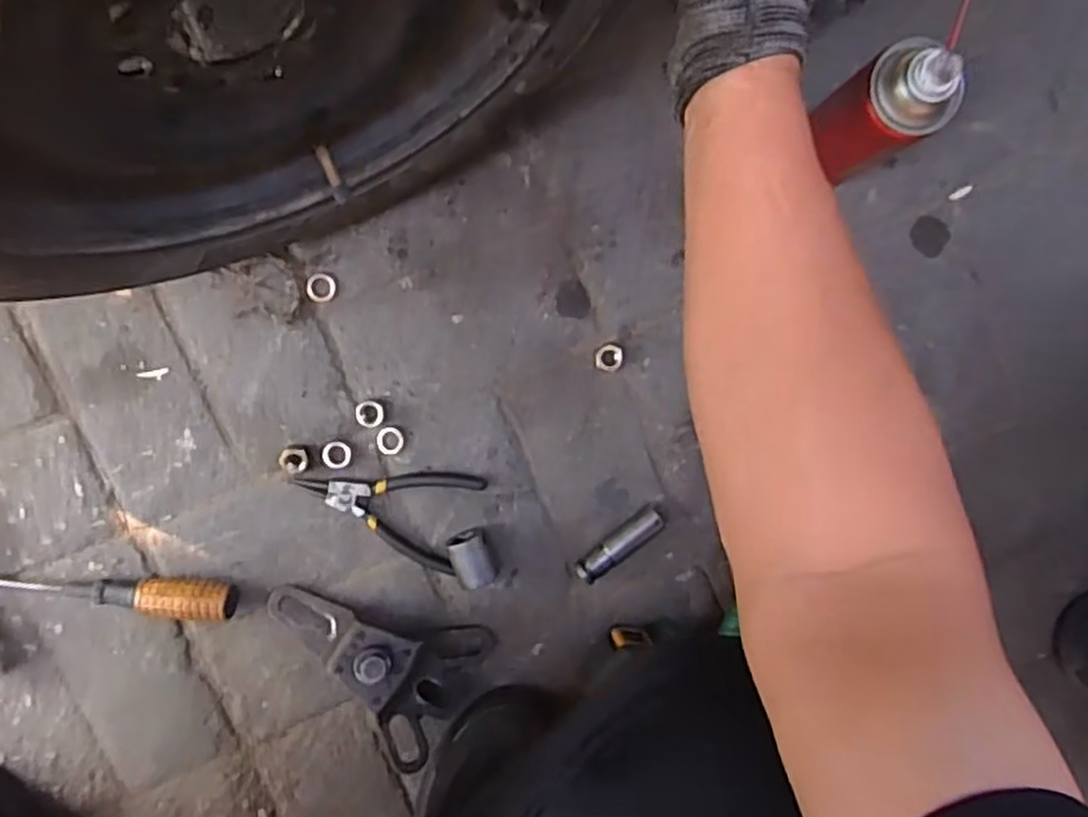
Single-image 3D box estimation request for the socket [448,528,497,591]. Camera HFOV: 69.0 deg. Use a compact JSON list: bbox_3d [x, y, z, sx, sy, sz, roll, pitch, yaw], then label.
[{"bbox_3d":[-0.055,0.118,0.620,0.029,0.029,0.044,-17,97,-3],"label":"socket"}]

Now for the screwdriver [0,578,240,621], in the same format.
[{"bbox_3d":[-0.364,0.137,0.596,0.255,0.028,0.027,5,96,-5],"label":"screwdriver"}]

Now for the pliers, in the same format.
[{"bbox_3d":[-0.121,0.071,0.615,0.134,0.013,0.082,23,94,-6],"label":"pliers"}]

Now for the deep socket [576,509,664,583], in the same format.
[{"bbox_3d":[0.060,0.109,0.631,0.079,0.023,0.018,-40,98,1],"label":"deep socket"}]

